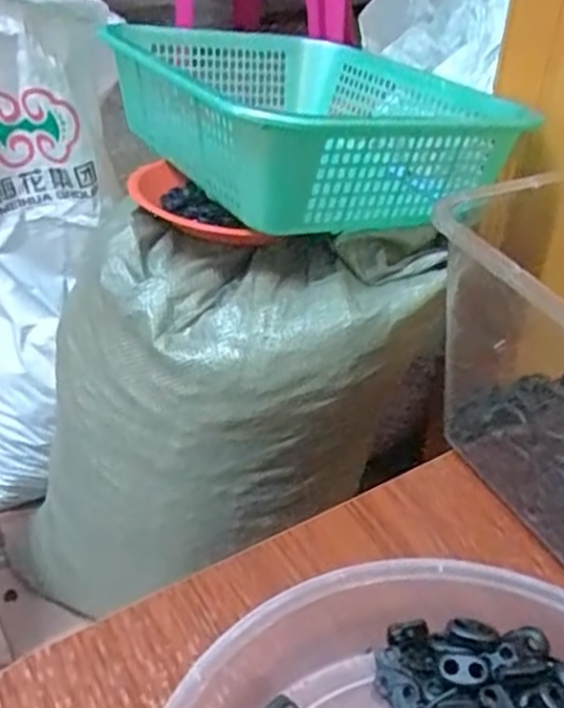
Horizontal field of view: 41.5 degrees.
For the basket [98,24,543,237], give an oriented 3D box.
[{"bbox_3d":[0.014,-0.224,0.677,0.259,0.111,0.346,-19,43,-24],"label":"basket"}]

